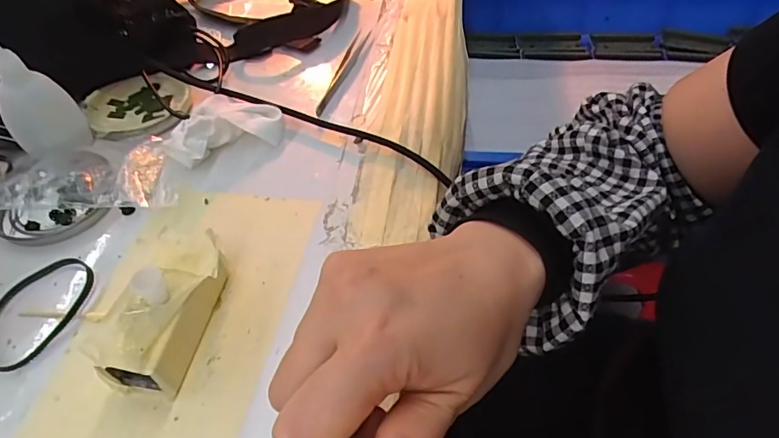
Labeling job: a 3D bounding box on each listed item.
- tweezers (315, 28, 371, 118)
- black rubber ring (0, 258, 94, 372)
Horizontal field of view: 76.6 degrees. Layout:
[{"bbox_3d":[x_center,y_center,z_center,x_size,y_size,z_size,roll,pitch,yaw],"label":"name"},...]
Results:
[{"bbox_3d":[-0.041,-0.131,0.428,0.013,0.009,0.123,12,51,10],"label":"tweezers"},{"bbox_3d":[-0.204,0.050,0.284,0.047,0.007,0.071,19,53,15],"label":"black rubber ring"}]

